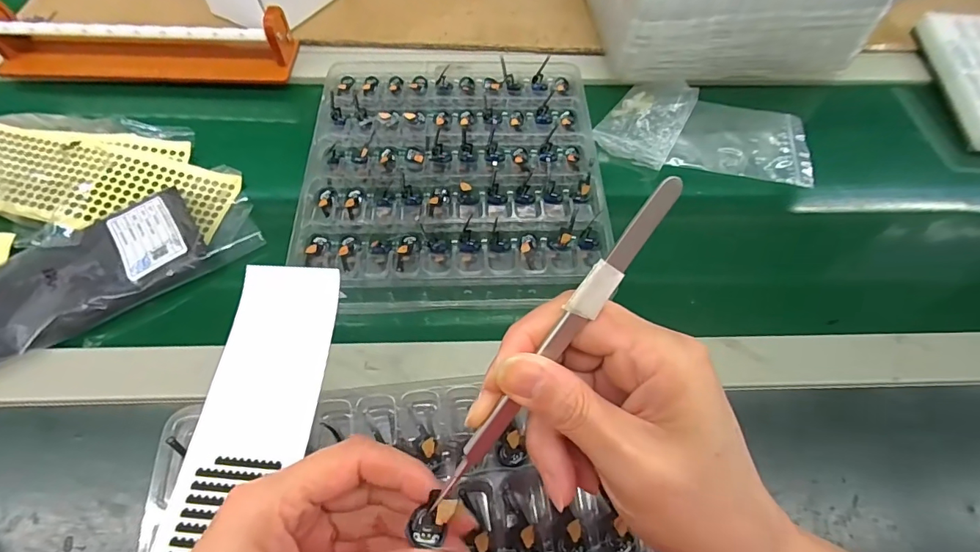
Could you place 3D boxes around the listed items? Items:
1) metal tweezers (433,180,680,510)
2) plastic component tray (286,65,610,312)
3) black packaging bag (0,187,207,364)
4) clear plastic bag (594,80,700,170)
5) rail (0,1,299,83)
[{"bbox_3d":[0.020,0.030,0.172,0.008,0.009,0.149,40,104,26],"label":"metal tweezers"},{"bbox_3d":[-0.032,-0.097,0.421,0.249,0.032,0.266,1,60,-2],"label":"plastic component tray"},{"bbox_3d":[-0.335,0.005,0.368,0.200,0.022,0.087,-33,66,-19],"label":"black packaging bag"},{"bbox_3d":[0.162,-0.163,0.487,0.075,0.024,0.103,28,63,14],"label":"clear plastic bag"},{"bbox_3d":[-0.359,-0.241,0.498,0.293,0.072,0.057,0,61,0],"label":"rail"}]

